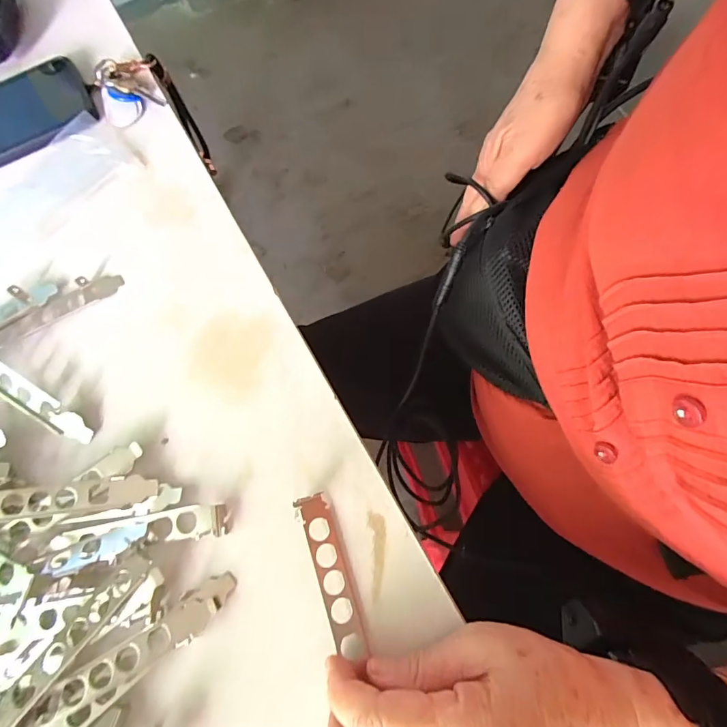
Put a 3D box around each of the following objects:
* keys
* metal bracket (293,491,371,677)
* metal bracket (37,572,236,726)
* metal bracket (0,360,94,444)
[{"bbox_3d":[-0.199,-0.236,0.371,0.053,0.014,0.061,-24,74,-5],"label":"keys"},{"bbox_3d":[-0.018,0.125,0.258,0.020,0.009,0.094,-18,72,-6],"label":"metal bracket"},{"bbox_3d":[-0.128,0.165,0.249,0.117,0.014,0.026,-37,75,-8],"label":"metal bracket"},{"bbox_3d":[-0.234,0.018,0.293,0.117,0.017,0.020,30,77,11],"label":"metal bracket"}]

